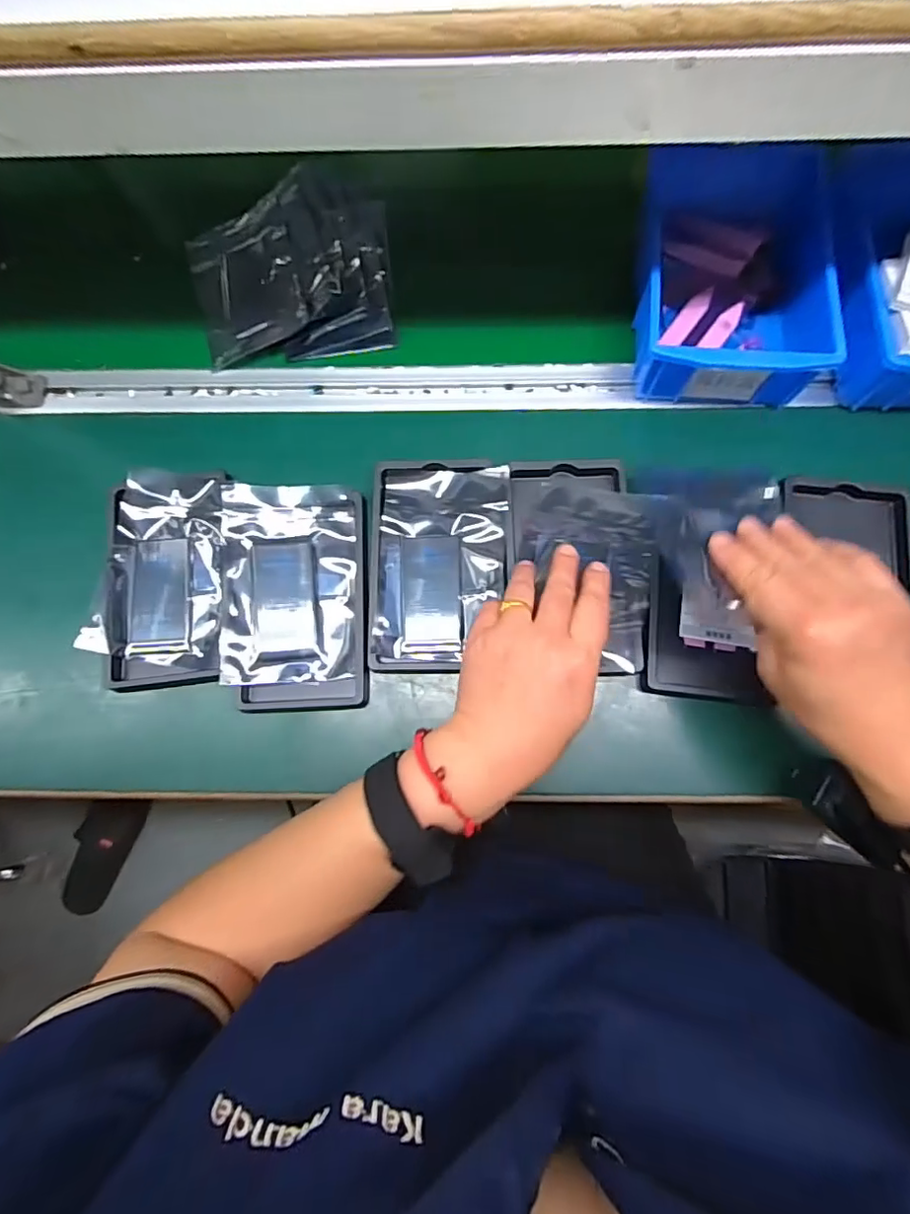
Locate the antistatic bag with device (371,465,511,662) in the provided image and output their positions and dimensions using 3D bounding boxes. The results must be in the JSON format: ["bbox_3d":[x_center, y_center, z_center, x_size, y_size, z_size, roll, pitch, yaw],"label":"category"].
[{"bbox_3d":[-0.010,-0.034,0.411,0.094,0.019,0.143,3,75,2],"label":"antistatic bag with device"}]

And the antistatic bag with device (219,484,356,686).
[{"bbox_3d":[-0.121,-0.019,0.406,0.093,0.021,0.144,-2,75,1],"label":"antistatic bag with device"}]

